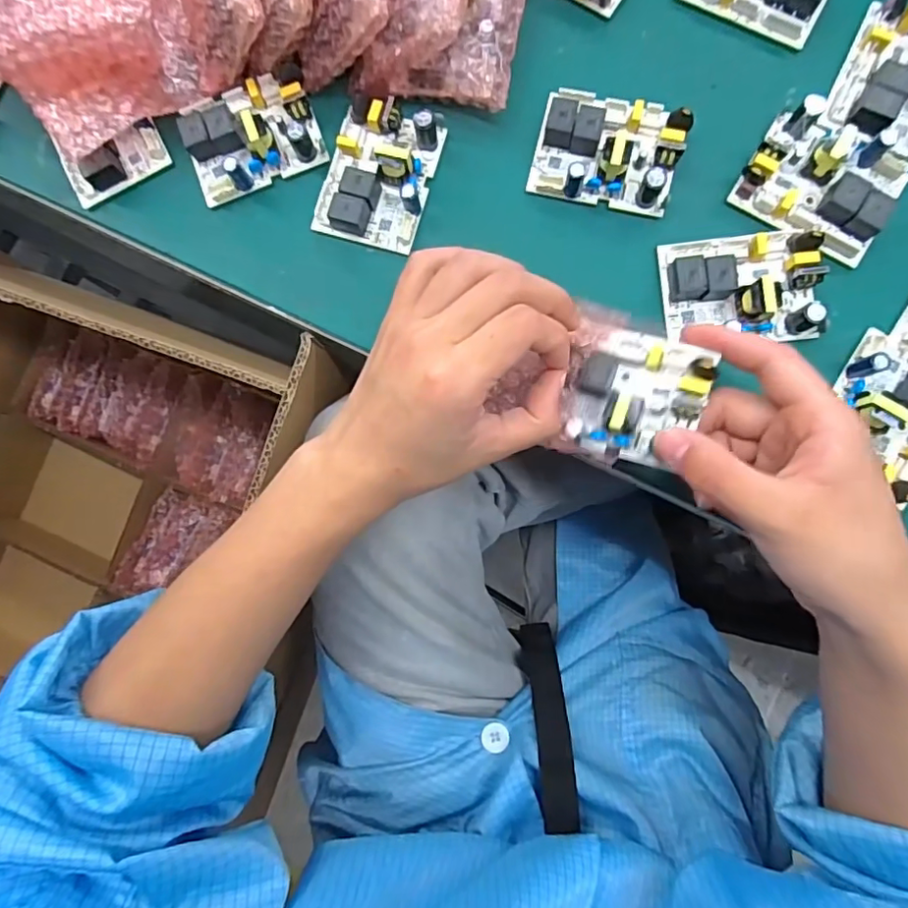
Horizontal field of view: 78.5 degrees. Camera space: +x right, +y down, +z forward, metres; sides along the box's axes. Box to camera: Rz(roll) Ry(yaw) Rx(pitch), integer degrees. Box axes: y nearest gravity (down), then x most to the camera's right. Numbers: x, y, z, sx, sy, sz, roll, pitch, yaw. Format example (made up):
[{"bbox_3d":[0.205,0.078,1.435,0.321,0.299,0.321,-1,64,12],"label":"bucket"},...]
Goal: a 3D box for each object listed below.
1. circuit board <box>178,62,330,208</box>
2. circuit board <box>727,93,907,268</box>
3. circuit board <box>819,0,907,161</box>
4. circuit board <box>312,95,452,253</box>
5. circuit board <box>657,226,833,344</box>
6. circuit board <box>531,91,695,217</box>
[{"bbox_3d":[-0.123,-0.194,0.333,0.079,0.026,0.062,-18,83,1],"label":"circuit board"},{"bbox_3d":[0.205,-0.153,0.306,0.078,0.021,0.064,34,87,6],"label":"circuit board"},{"bbox_3d":[0.251,-0.210,0.305,0.061,0.022,0.087,25,86,6],"label":"circuit board"},{"bbox_3d":[-0.044,-0.166,0.327,0.058,0.025,0.081,18,85,5],"label":"circuit board"},{"bbox_3d":[0.158,-0.093,0.303,0.080,0.025,0.056,-1,84,3],"label":"circuit board"},{"bbox_3d":[0.088,-0.175,0.317,0.079,0.026,0.058,14,85,5],"label":"circuit board"}]

